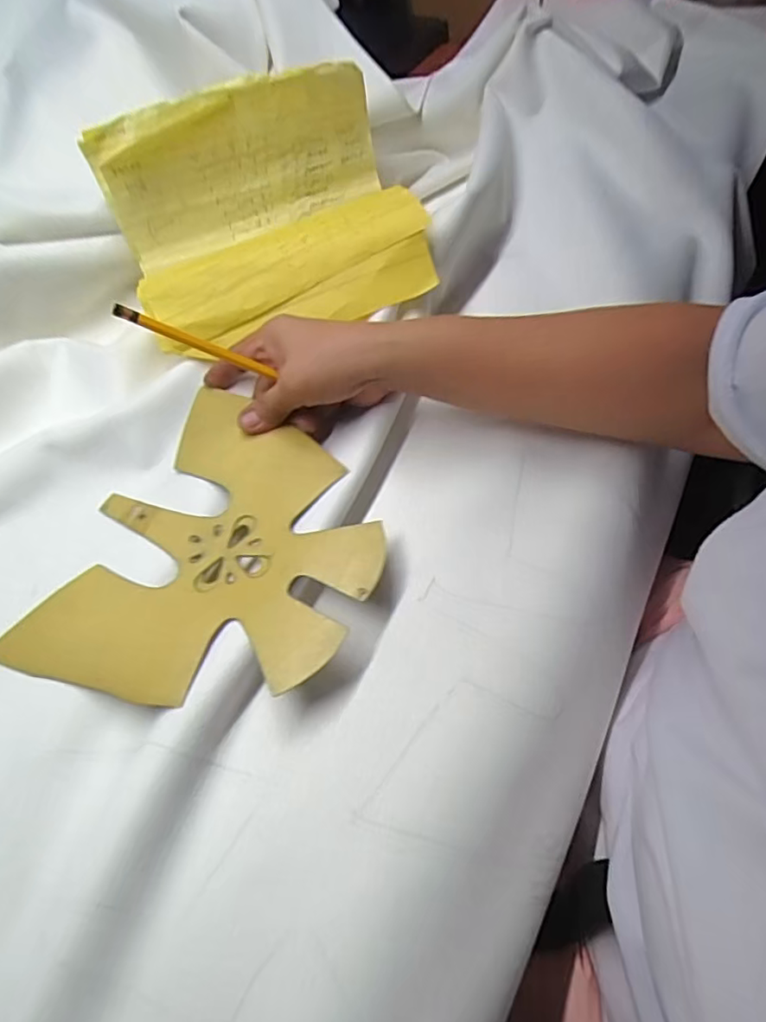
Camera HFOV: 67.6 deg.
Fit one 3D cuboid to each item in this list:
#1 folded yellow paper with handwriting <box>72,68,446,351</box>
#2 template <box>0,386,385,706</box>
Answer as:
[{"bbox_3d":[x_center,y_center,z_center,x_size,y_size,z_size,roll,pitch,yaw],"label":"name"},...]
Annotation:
[{"bbox_3d":[-0.094,-0.237,0.445,0.221,0.103,0.182,-20,58,-6],"label":"folded yellow paper with handwriting"},{"bbox_3d":[-0.104,0.023,0.366,0.201,0.014,0.213,14,62,20],"label":"template"}]

